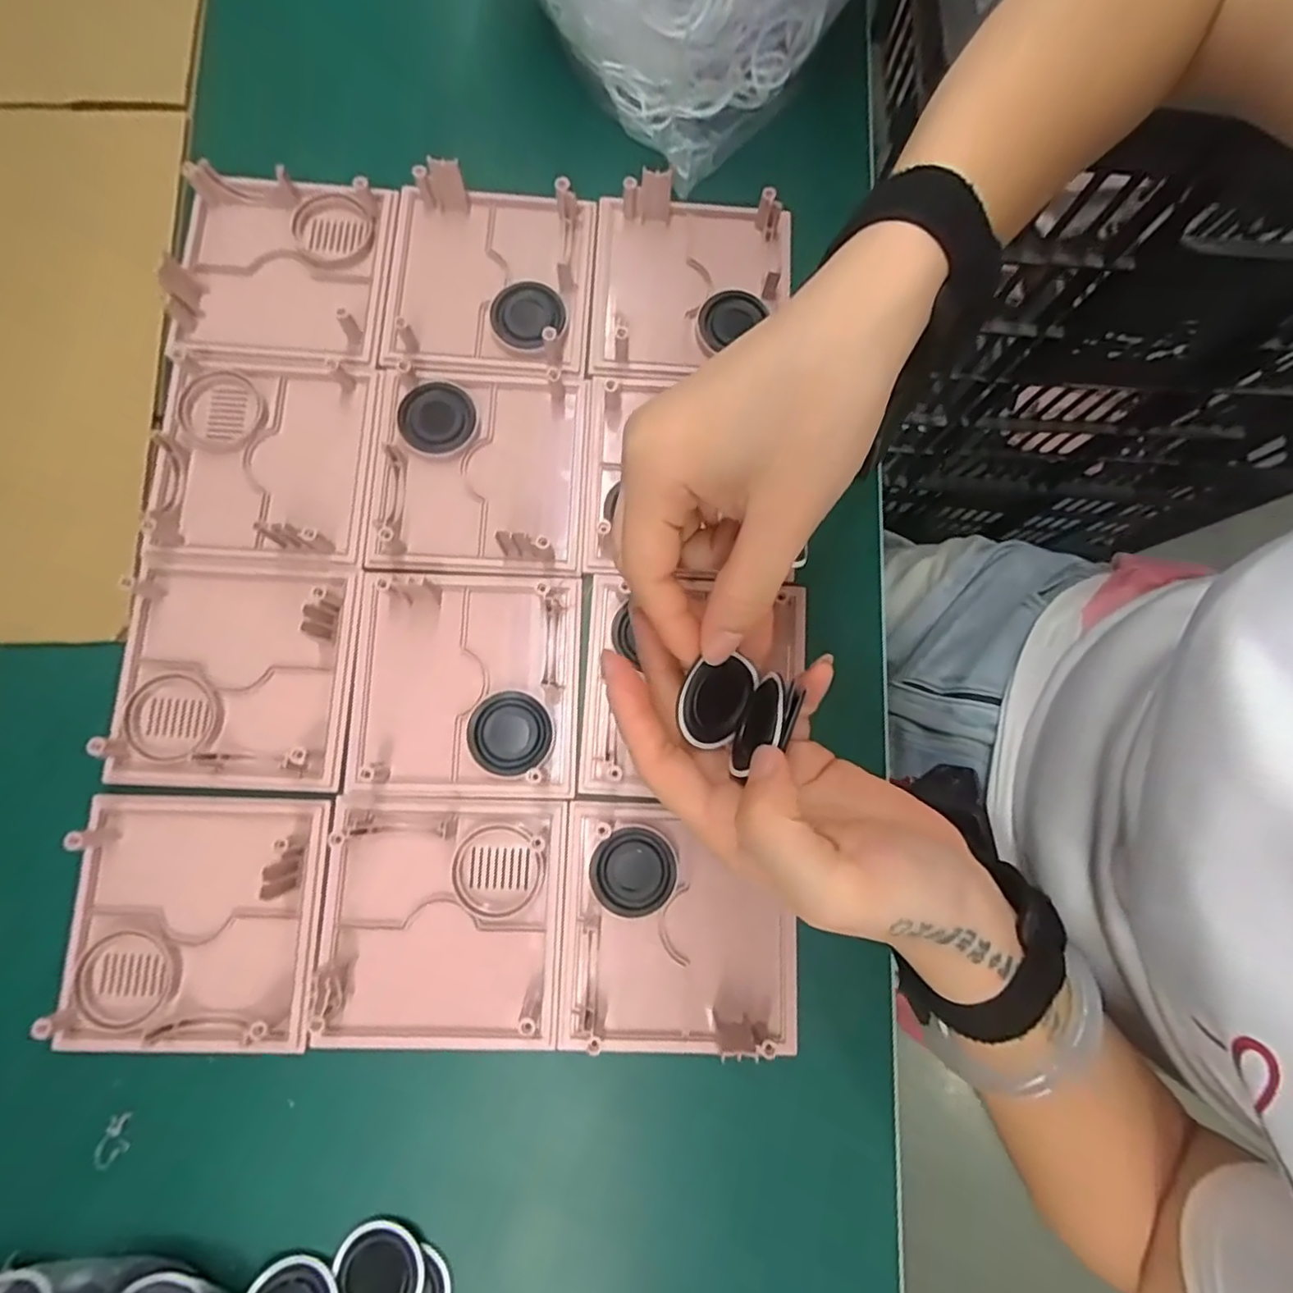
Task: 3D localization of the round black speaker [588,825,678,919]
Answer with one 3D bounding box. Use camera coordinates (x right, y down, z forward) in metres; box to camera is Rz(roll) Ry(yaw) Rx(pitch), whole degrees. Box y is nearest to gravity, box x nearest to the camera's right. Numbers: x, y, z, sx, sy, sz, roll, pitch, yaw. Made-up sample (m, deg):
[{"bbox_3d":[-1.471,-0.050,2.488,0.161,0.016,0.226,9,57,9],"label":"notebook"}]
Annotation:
[{"bbox_3d":[-0.006,0.104,0.288,0.039,0.005,0.038,0,81,-2],"label":"round black speaker"}]

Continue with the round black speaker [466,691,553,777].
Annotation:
[{"bbox_3d":[-0.065,0.041,0.296,0.038,0.007,0.037,0,81,-2],"label":"round black speaker"}]

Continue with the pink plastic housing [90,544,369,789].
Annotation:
[{"bbox_3d":[-0.195,0.010,0.289,0.104,0.021,0.109,3,81,-1],"label":"pink plastic housing"}]

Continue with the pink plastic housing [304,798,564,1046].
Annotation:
[{"bbox_3d":[-0.091,0.123,0.280,0.104,0.023,0.106,2,81,-1],"label":"pink plastic housing"}]

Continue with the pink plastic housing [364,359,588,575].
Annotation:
[{"bbox_3d":[-0.086,-0.093,0.317,0.106,0.014,0.109,1,80,-1],"label":"pink plastic housing"}]

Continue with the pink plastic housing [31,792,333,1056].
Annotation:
[{"bbox_3d":[-0.202,0.122,0.271,0.106,0.021,0.107,2,80,-1],"label":"pink plastic housing"}]

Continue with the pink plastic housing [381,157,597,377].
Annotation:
[{"bbox_3d":[-0.084,-0.200,0.327,0.107,0.021,0.105,1,81,-2],"label":"pink plastic housing"}]

